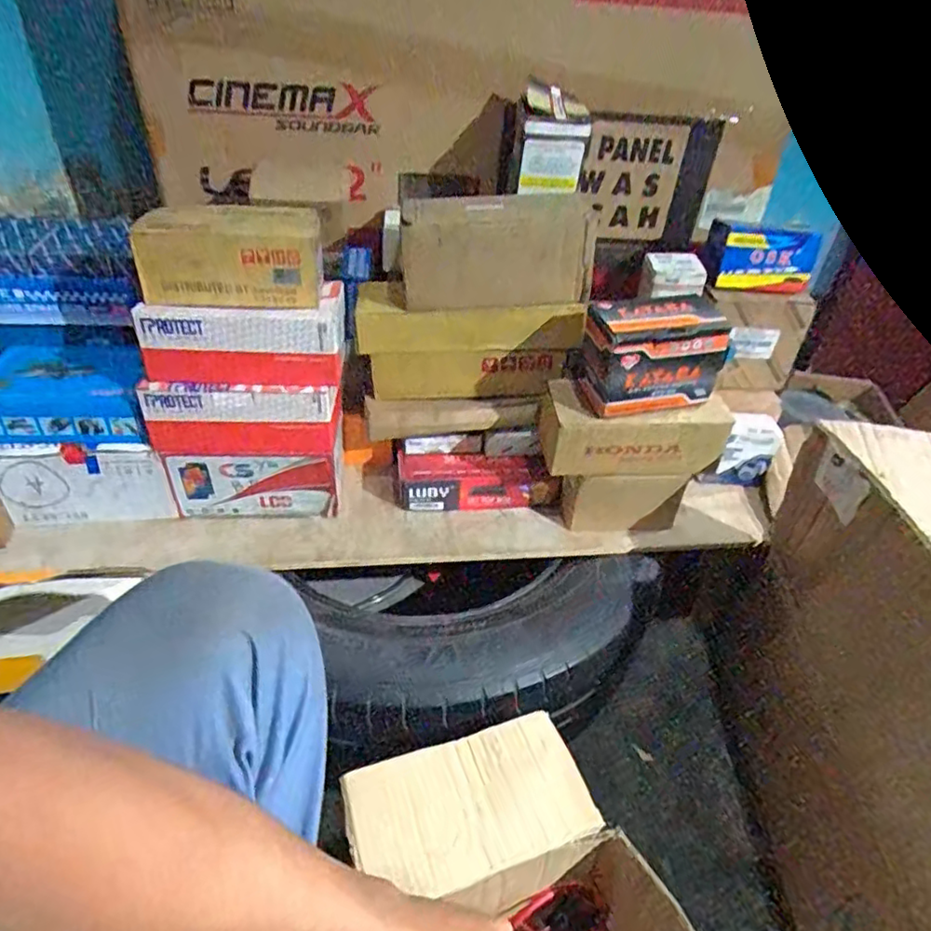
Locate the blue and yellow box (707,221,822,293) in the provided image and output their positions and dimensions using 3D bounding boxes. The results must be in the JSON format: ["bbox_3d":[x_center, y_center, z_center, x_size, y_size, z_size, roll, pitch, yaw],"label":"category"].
[{"bbox_3d":[0.354,-0.249,0.738,0.120,0.066,0.036,8,41,4],"label":"blue and yellow box"}]

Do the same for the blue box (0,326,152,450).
[{"bbox_3d":[-0.416,-0.083,0.652,0.174,0.066,0.123,1,41,-4],"label":"blue box"}]

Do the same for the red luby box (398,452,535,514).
[{"bbox_3d":[-0.002,0.020,0.740,0.158,0.048,0.058,0,41,-5],"label":"red luby box"}]

